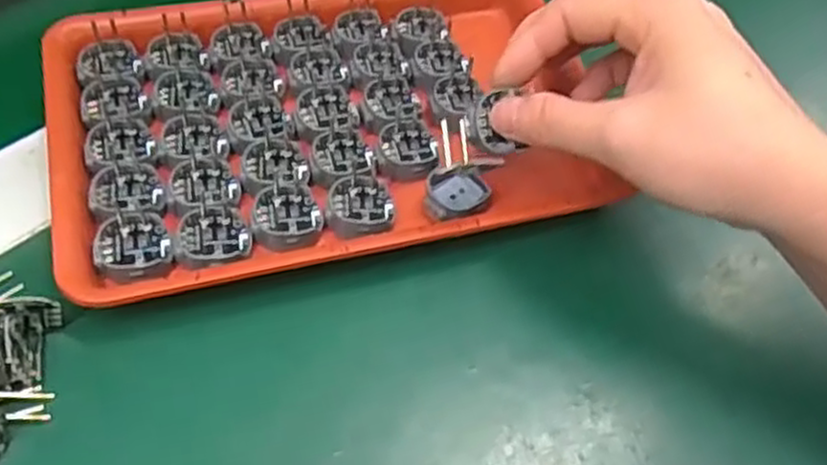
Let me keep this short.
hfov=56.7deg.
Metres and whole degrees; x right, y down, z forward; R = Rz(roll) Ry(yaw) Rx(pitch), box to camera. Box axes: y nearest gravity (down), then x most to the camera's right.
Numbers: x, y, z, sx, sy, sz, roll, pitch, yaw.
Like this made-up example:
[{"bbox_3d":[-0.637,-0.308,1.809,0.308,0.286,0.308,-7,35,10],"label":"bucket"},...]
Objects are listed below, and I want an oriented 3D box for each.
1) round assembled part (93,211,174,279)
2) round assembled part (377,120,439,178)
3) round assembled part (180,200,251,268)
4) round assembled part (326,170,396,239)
[{"bbox_3d":[-0.108,0.005,0.295,0.028,0.008,0.029,3,53,-3],"label":"round assembled part"},{"bbox_3d":[-0.003,-0.037,0.340,0.026,0.006,0.028,3,53,-3],"label":"round assembled part"},{"bbox_3d":[-0.079,0.001,0.304,0.027,0.006,0.029,3,53,-3],"label":"round assembled part"},{"bbox_3d":[-0.021,-0.011,0.316,0.027,0.008,0.028,3,53,-3],"label":"round assembled part"}]

